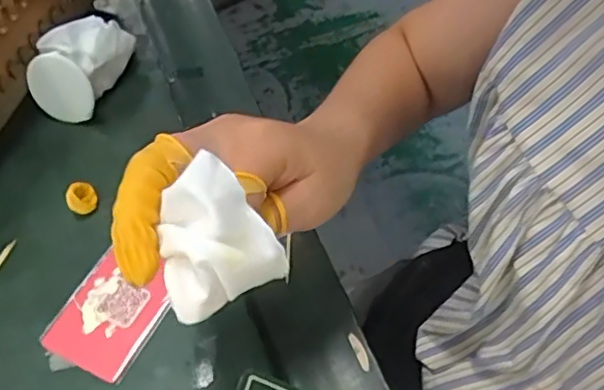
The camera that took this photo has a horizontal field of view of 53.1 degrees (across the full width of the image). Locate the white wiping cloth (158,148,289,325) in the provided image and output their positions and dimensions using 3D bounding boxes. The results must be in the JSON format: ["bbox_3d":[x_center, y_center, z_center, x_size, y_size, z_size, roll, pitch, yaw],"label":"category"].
[{"bbox_3d":[-0.035,0.015,0.226,0.043,0.026,0.047,-24,58,-14],"label":"white wiping cloth"}]

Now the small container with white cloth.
[{"bbox_3d":[-0.166,-0.096,0.453,0.047,0.049,0.081,16,58,13],"label":"small container with white cloth"}]

